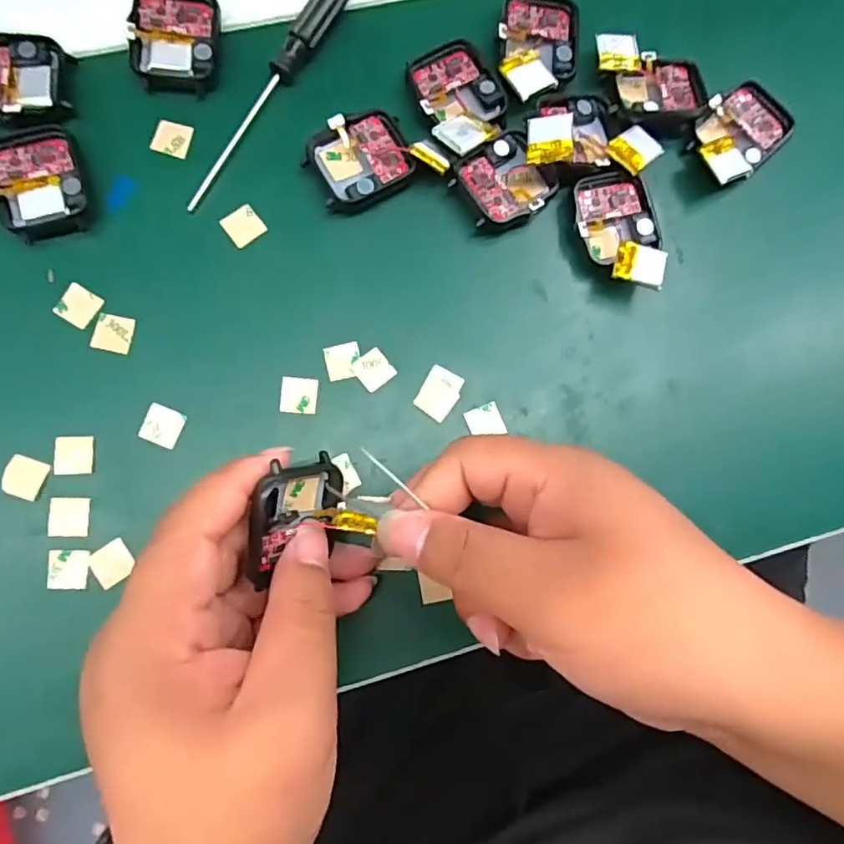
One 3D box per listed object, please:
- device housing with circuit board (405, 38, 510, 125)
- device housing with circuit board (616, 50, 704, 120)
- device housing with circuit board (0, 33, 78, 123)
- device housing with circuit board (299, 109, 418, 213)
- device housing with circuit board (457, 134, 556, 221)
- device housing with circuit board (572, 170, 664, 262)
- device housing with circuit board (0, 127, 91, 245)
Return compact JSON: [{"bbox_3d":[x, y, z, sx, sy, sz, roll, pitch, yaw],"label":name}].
[{"bbox_3d":[0.015,-0.156,0.270,0.038,0.005,0.038,-21,86,-7],"label":"device housing with circuit board"},{"bbox_3d":[0.112,-0.158,0.277,0.040,0.009,0.035,-3,84,-5],"label":"device housing with circuit board"},{"bbox_3d":[-0.175,-0.147,0.252,0.045,0.008,0.039,5,83,-5],"label":"device housing with circuit board"},{"bbox_3d":[-0.028,-0.117,0.264,0.044,0.010,0.037,-30,87,-8],"label":"device housing with circuit board"},{"bbox_3d":[0.040,-0.110,0.267,0.039,0.009,0.036,-34,88,-8],"label":"device housing with circuit board"},{"bbox_3d":[0.088,-0.093,0.272,0.037,0.013,0.039,-11,85,-6],"label":"device housing with circuit board"},{"bbox_3d":[-0.162,-0.102,0.249,0.036,0.009,0.048,-13,85,-6],"label":"device housing with circuit board"}]

